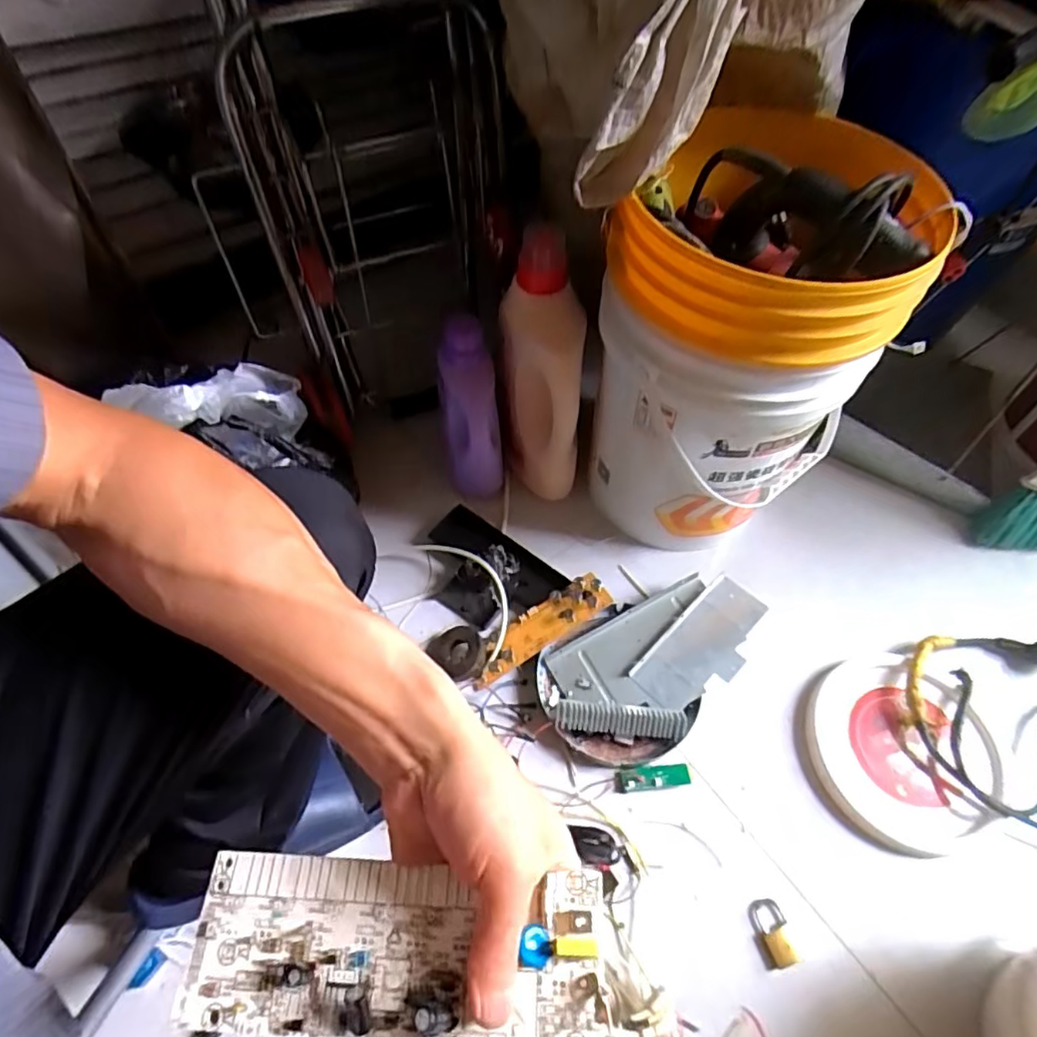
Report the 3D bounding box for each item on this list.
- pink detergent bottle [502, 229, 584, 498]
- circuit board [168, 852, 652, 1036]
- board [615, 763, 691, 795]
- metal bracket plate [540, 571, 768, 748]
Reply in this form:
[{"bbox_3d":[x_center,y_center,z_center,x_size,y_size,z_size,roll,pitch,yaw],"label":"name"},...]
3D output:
[{"bbox_3d":[0.026,-0.190,0.824,0.101,0.348,0.155,-4,57,-3],"label":"pink detergent bottle"},{"bbox_3d":[-0.054,0.197,0.278,0.195,0.012,0.070,1,57,7],"label":"circuit board"},{"bbox_3d":[0.158,0.306,0.721,0.088,0.007,0.025,-7,58,-5],"label":"board"},{"bbox_3d":[0.182,0.179,0.773,0.285,0.031,0.159,-22,60,-14],"label":"metal bracket plate"}]

